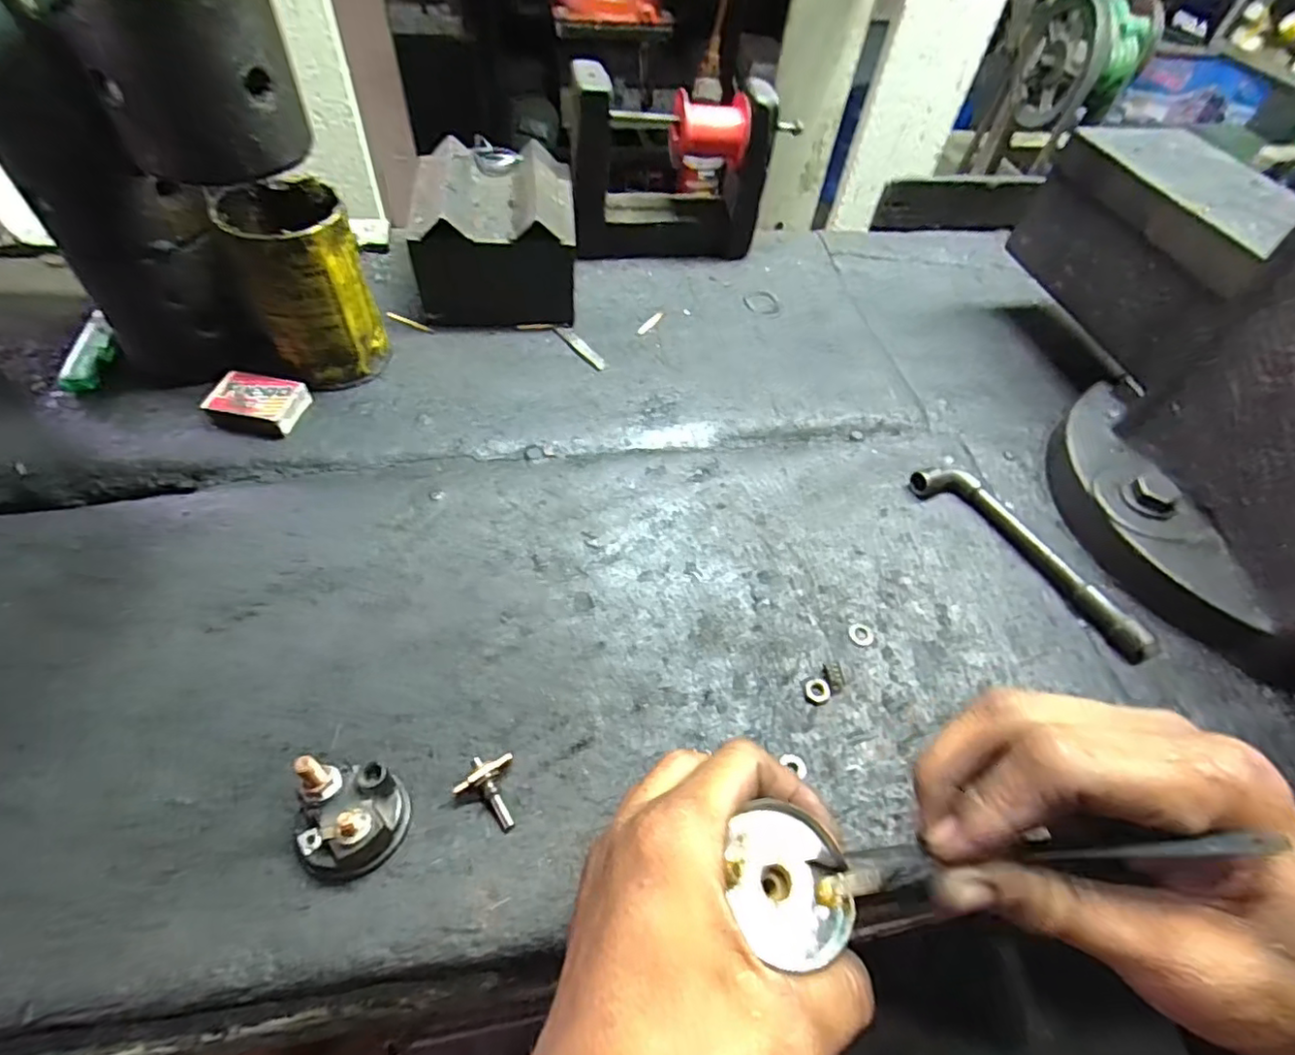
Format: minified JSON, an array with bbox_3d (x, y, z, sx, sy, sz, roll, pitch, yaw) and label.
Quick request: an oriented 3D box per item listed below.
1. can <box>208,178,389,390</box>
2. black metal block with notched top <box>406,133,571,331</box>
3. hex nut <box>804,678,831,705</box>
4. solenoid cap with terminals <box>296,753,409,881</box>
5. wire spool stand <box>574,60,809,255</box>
[{"bbox_3d":[-0.226,-0.159,0.410,0.068,0.115,0.072,2,53,-3],"label":"can"},{"bbox_3d":[-0.119,-0.233,0.487,0.118,0.094,0.119,-3,54,-7],"label":"black metal block with notched top"},{"bbox_3d":[0.093,0.090,0.333,0.014,0.005,0.014,39,60,22],"label":"hex nut"},{"bbox_3d":[-0.130,0.126,0.263,0.038,0.048,0.044,10,53,2],"label":"solenoid cap with terminals"},{"bbox_3d":[0.020,-0.299,0.521,0.176,0.147,0.046,-5,54,-9],"label":"wire spool stand"}]

